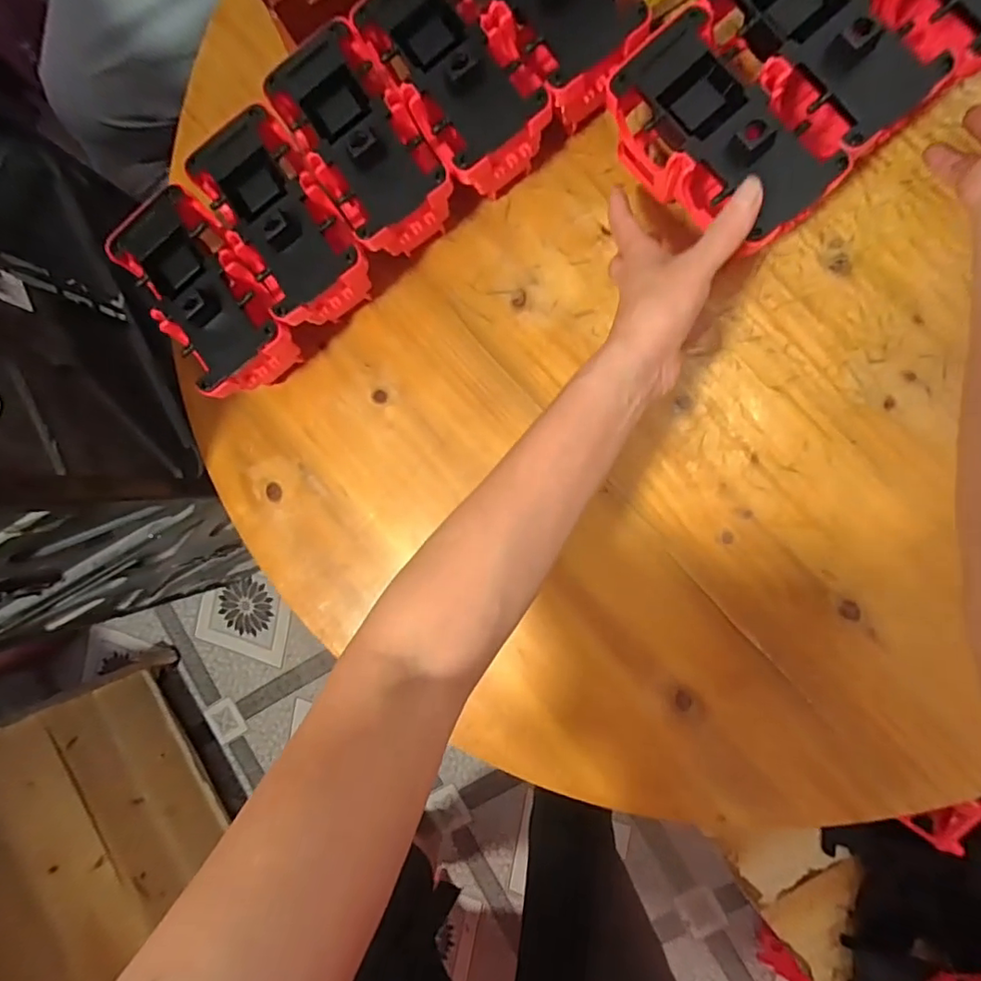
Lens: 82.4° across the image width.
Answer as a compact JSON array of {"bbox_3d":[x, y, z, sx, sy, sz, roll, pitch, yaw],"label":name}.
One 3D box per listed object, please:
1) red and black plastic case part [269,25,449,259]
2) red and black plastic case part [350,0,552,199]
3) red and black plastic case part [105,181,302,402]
[{"bbox_3d":[-0.095,-0.260,0.442,0.088,0.097,0.162,-33,85,6],"label":"red and black plastic case part"},{"bbox_3d":[-0.026,-0.303,0.404,0.076,0.057,0.152,-33,85,6],"label":"red and black plastic case part"},{"bbox_3d":[-0.224,-0.159,0.462,0.077,0.103,0.163,-38,84,6],"label":"red and black plastic case part"}]

